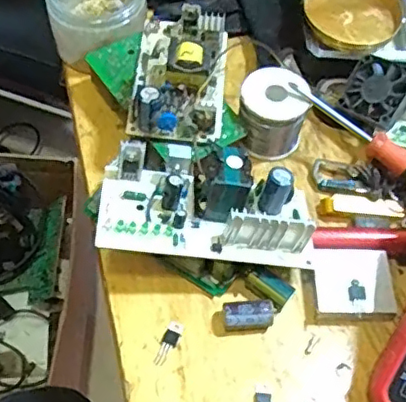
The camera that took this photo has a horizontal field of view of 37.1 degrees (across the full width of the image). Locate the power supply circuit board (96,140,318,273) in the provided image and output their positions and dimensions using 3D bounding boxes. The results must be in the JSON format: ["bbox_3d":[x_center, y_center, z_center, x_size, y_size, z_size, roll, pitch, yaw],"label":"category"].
[{"bbox_3d":[0.004,-0.001,0.412,0.147,0.045,0.079,3,57,-2],"label":"power supply circuit board"}]

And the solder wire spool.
[{"bbox_3d":[0.054,-0.068,0.477,0.051,0.057,0.045,7,57,1],"label":"solder wire spool"}]

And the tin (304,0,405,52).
[{"bbox_3d":[0.131,-0.167,0.527,0.082,0.015,0.082,2,57,-3],"label":"tin"}]

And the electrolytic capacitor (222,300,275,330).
[{"bbox_3d":[0.031,0.077,0.408,0.034,0.015,0.016,-3,58,-6],"label":"electrolytic capacitor"}]

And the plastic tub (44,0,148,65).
[{"bbox_3d":[-0.093,-0.171,0.528,0.082,0.054,0.087,2,57,-3],"label":"plastic tub"}]

